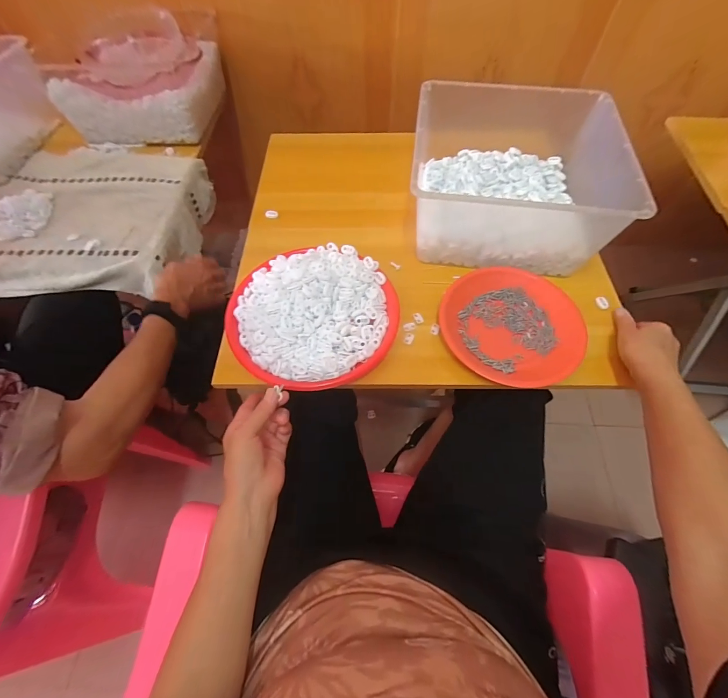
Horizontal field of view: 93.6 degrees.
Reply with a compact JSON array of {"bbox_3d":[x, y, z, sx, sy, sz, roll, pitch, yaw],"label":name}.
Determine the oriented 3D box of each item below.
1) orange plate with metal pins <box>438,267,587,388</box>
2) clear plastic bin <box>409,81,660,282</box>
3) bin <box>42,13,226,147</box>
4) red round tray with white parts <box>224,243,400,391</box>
[{"bbox_3d":[0.210,-0.035,0.483,0.176,0.028,0.186,-1,61,1],"label":"orange plate with metal pins"},{"bbox_3d":[0.225,-0.271,0.541,0.295,0.133,0.281,3,61,3],"label":"clear plastic bin"},{"bbox_3d":[-0.441,-0.556,0.712,0.217,0.133,0.283,8,62,6],"label":"bin"},{"bbox_3d":[-0.071,-0.052,0.496,0.234,0.045,0.215,-1,61,1],"label":"red round tray with white parts"}]

